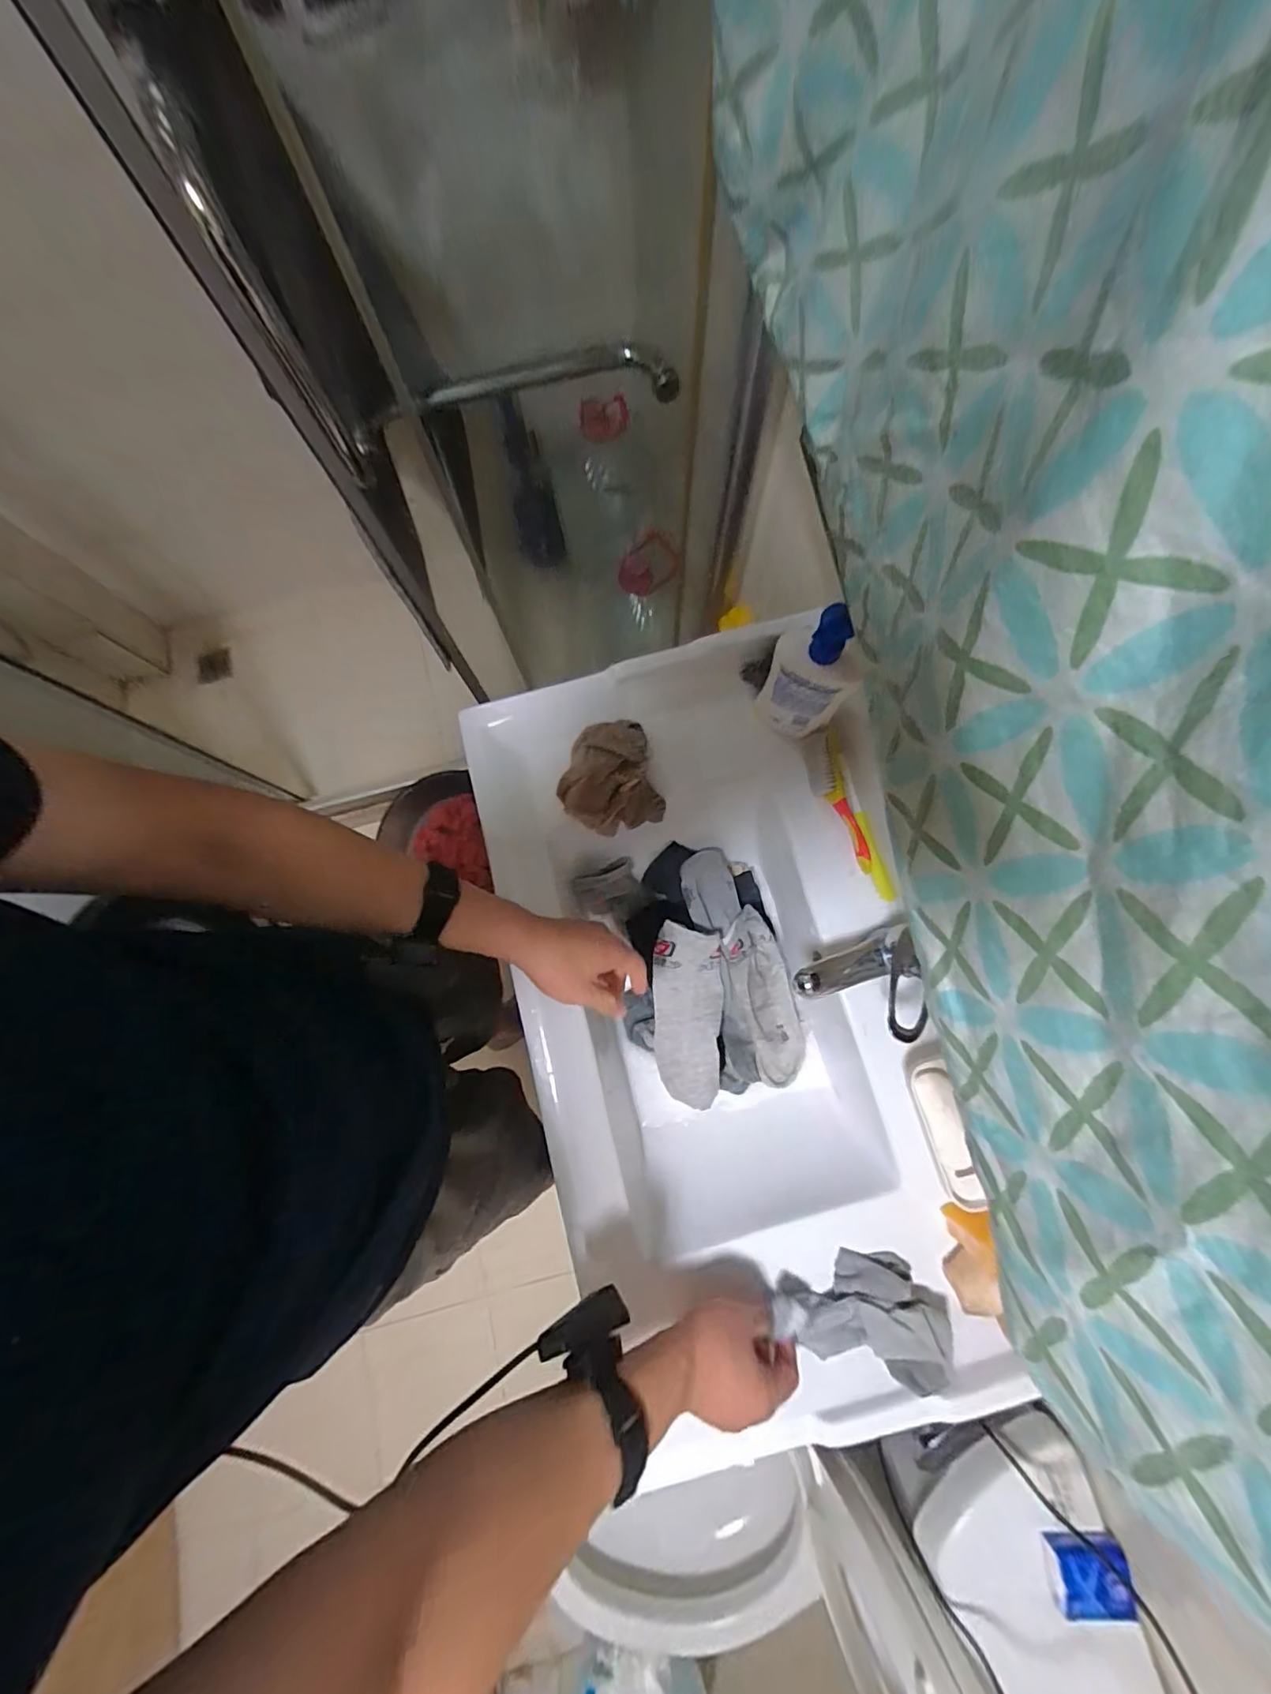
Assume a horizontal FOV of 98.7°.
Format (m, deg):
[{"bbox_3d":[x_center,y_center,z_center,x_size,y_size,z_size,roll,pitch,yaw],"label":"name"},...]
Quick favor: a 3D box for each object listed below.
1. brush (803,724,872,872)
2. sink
[{"bbox_3d":[0.235,-0.054,0.639,0.034,0.033,0.173,-13,79,-2],"label":"brush"},{"bbox_3d":[0.066,0.178,0.660,0.394,0.169,0.813,-14,79,-2],"label":"sink"}]

